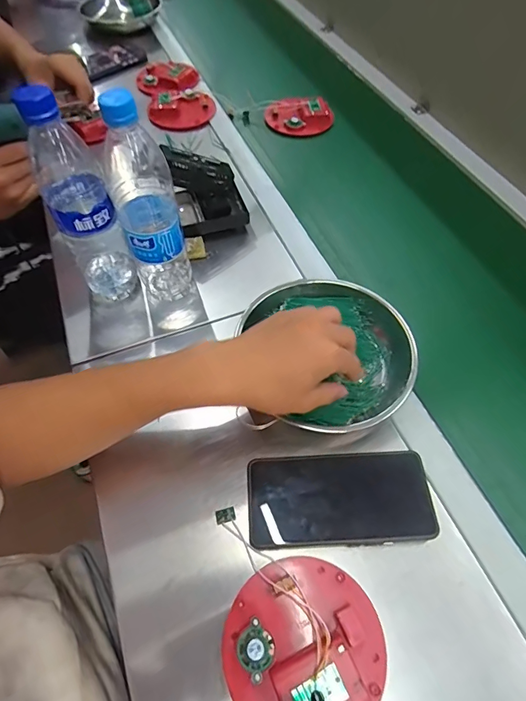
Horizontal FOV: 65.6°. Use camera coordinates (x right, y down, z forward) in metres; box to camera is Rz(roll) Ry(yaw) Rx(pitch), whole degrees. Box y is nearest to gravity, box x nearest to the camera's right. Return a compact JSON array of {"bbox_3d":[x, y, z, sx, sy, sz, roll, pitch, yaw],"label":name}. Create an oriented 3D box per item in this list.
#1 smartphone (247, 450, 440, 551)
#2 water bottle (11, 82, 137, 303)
[{"bbox_3d":[0.069,0.133,0.369,0.161,0.012,0.078,-2,58,-2],"label":"smartphone"},{"bbox_3d":[-0.192,-0.150,0.438,0.064,0.224,0.067,-23,61,-14],"label":"water bottle"}]

